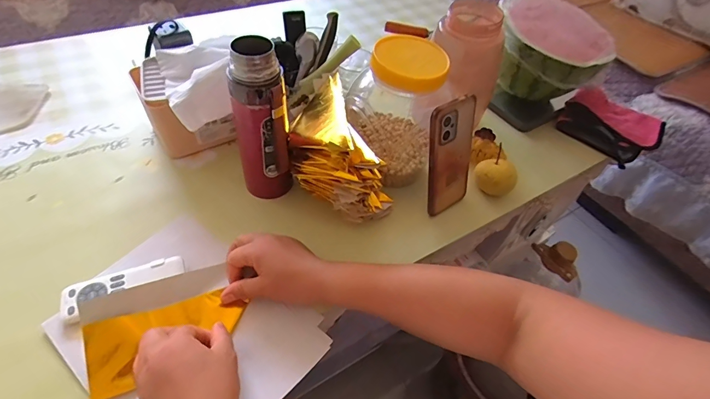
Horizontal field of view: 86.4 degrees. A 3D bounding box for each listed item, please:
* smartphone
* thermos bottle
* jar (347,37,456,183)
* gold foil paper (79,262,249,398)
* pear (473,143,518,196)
[{"bbox_3d":[0.132,-0.056,0.512,0.080,0.167,0.011,-30,44,-23],"label":"smartphone"},{"bbox_3d":[-0.116,-0.086,0.475,0.063,0.213,0.056,-6,51,-11],"label":"thermos bottle"},{"bbox_3d":[0.063,-0.123,0.540,0.120,0.181,0.110,3,50,-4],"label":"jar"},{"bbox_3d":[-0.204,0.127,0.405,0.147,0.038,0.090,-24,57,-24],"label":"gold foil paper"},{"bbox_3d":[0.217,-0.035,0.583,0.062,0.056,0.051,30,53,18],"label":"pear"}]

